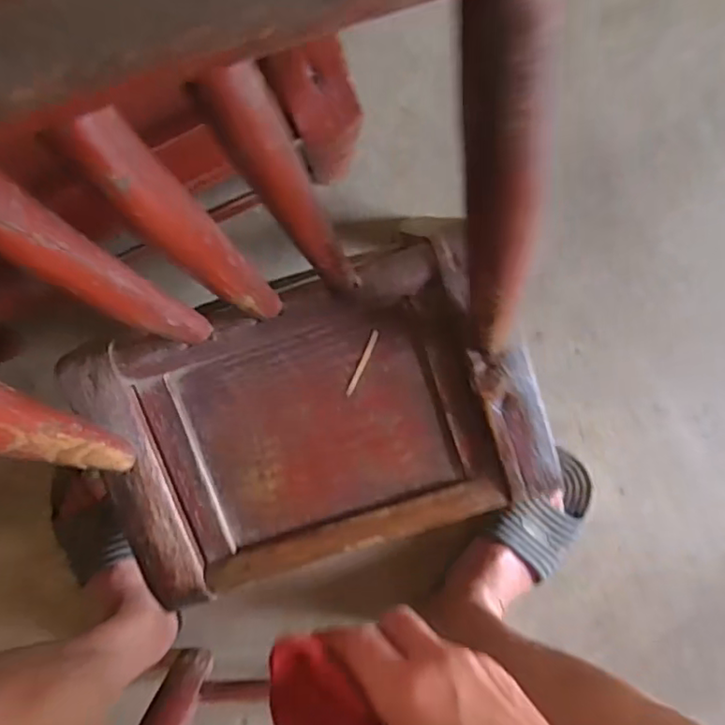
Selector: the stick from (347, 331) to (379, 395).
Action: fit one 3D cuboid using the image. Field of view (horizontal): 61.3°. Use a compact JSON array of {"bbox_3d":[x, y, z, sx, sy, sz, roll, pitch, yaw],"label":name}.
[{"bbox_3d":[0.000,0.001,0.486,0.006,0.004,0.056,22,100,-4],"label":"stick"}]

